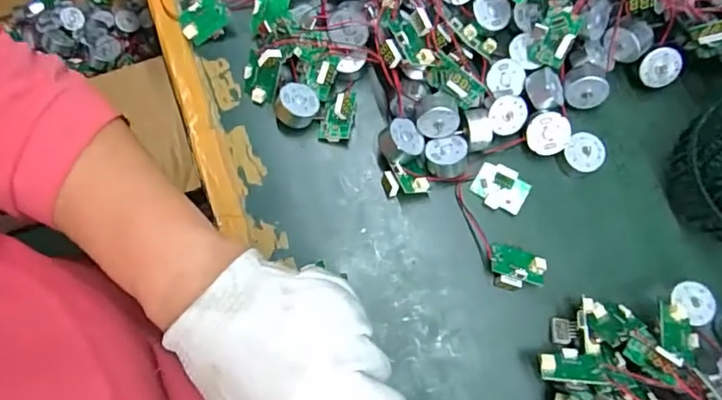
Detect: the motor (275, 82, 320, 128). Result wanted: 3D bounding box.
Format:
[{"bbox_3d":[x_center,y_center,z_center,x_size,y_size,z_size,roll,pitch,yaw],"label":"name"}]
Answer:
[{"bbox_3d":[-0.036,-0.054,0.305,0.023,0.018,0.024,23,78,4],"label":"motor"}]

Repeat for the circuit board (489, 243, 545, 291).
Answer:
[{"bbox_3d":[0.085,0.037,0.287,0.030,0.017,0.024,4,78,0],"label":"circuit board"}]

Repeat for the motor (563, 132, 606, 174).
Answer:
[{"bbox_3d":[0.128,-0.026,0.304,0.021,0.016,0.021,0,78,-1],"label":"motor"}]

